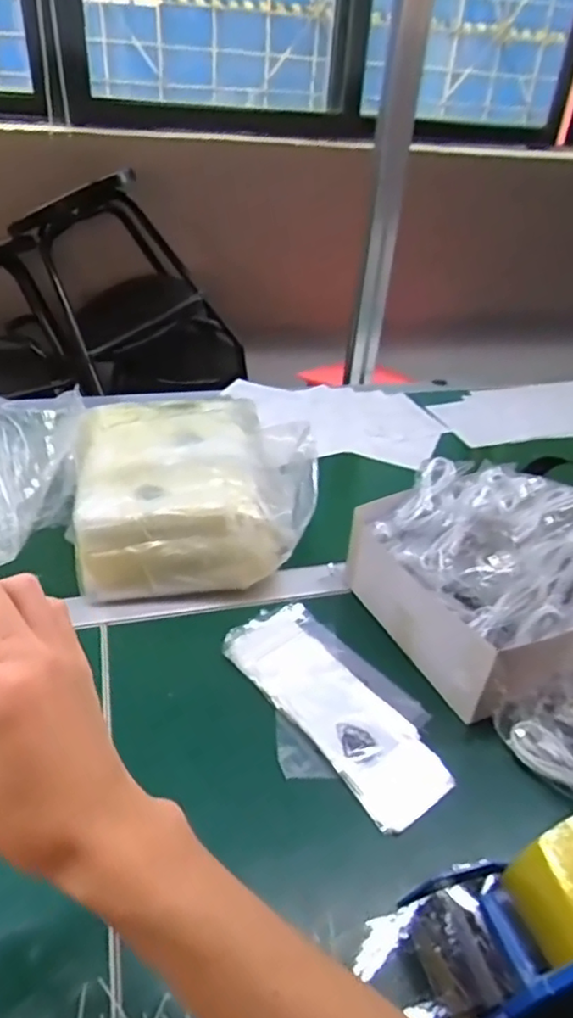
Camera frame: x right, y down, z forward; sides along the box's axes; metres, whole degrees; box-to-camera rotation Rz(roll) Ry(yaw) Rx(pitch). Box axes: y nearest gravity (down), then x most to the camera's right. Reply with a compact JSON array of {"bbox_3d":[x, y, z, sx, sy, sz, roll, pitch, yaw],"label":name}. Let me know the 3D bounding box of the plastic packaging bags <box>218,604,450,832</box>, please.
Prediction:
[{"bbox_3d":[0.038,0.163,0.527,0.121,0.017,0.217,-24,45,-33],"label":"plastic packaging bags"}]

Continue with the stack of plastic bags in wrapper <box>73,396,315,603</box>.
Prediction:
[{"bbox_3d":[-0.102,-0.025,0.663,0.225,0.119,0.225,-6,37,-14],"label":"stack of plastic bags in wrapper"}]

